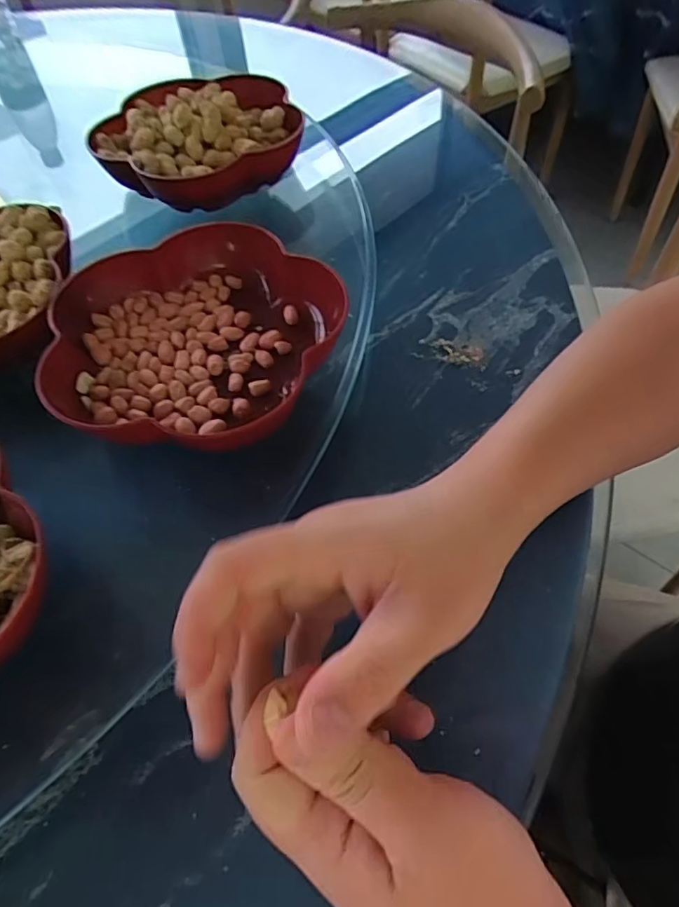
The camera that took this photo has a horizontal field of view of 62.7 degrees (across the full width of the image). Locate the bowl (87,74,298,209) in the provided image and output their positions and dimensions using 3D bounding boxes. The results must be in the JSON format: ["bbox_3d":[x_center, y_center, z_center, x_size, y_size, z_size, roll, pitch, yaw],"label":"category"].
[{"bbox_3d":[-0.127,-0.283,0.498,0.171,0.049,0.171,-30,58,-17],"label":"bowl"}]

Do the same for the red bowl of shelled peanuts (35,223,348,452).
[{"bbox_3d":[-0.089,-0.077,0.353,0.176,0.038,0.170,-2,55,3],"label":"red bowl of shelled peanuts"}]

